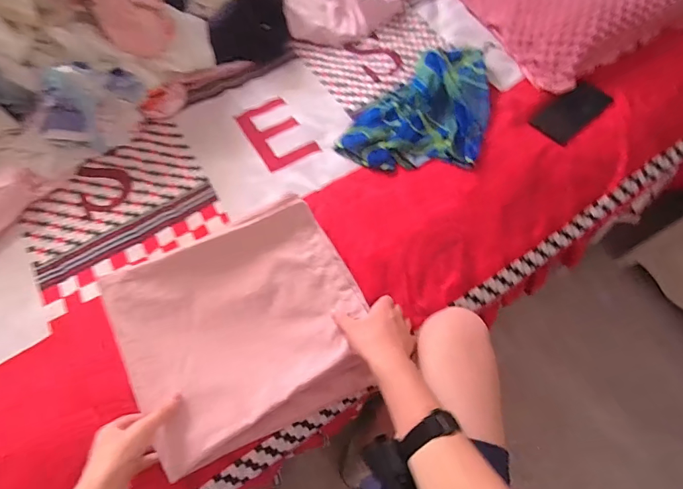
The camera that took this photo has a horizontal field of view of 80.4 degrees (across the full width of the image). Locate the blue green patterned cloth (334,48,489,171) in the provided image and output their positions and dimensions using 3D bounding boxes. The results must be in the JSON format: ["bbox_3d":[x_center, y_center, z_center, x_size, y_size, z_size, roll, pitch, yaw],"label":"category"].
[{"bbox_3d":[0.168,-0.262,0.770,0.228,0.041,0.324,26,68,10],"label":"blue green patterned cloth"}]

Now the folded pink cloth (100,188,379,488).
[{"bbox_3d":[-0.134,0.114,0.593,0.324,0.047,0.302,-21,74,-19],"label":"folded pink cloth"}]

